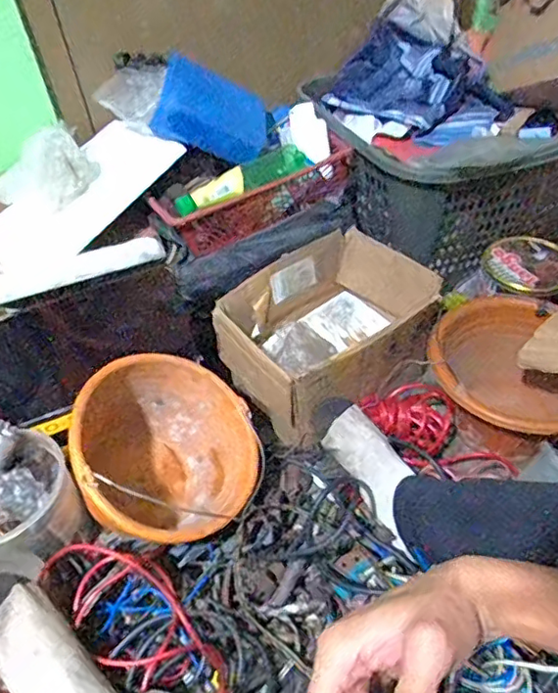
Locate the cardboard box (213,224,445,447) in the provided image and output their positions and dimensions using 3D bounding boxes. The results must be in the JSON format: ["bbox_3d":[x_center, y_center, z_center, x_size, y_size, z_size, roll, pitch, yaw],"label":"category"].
[{"bbox_3d":[0.093,-0.023,0.924,0.326,0.147,0.258,-32,52,-22],"label":"cardboard box"}]

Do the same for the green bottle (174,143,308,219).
[{"bbox_3d":[-0.057,-0.262,0.919,0.228,0.049,0.057,-35,53,-24],"label":"green bottle"}]

